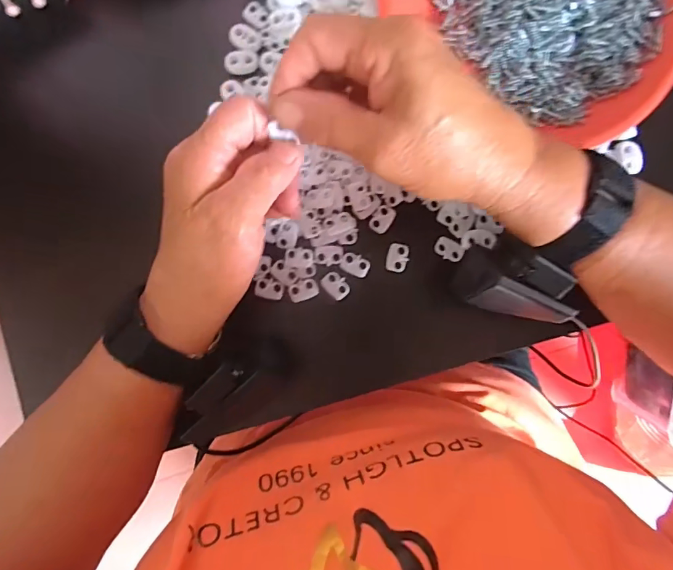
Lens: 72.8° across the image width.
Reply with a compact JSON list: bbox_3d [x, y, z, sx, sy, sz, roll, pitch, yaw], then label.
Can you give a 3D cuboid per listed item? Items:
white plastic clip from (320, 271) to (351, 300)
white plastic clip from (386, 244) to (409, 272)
[{"bbox_3d":[0.000,0.000,0.305,0.019,0.004,0.014,43,88,2],"label":"white plastic clip"},{"bbox_3d":[0.041,-0.018,0.306,0.014,0.004,0.019,12,88,1],"label":"white plastic clip"}]

